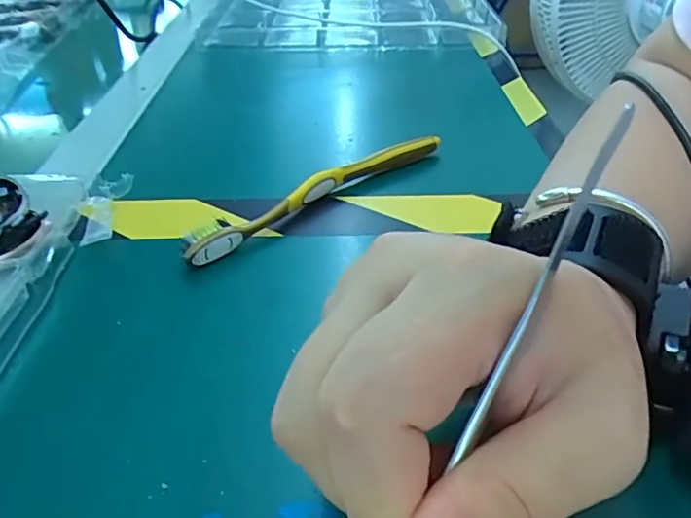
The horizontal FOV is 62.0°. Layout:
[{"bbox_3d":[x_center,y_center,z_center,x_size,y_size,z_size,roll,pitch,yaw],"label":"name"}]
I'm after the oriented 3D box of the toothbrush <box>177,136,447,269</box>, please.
[{"bbox_3d":[-0.011,-0.038,0.323,0.177,0.019,0.013,-30,45,-32],"label":"toothbrush"}]

